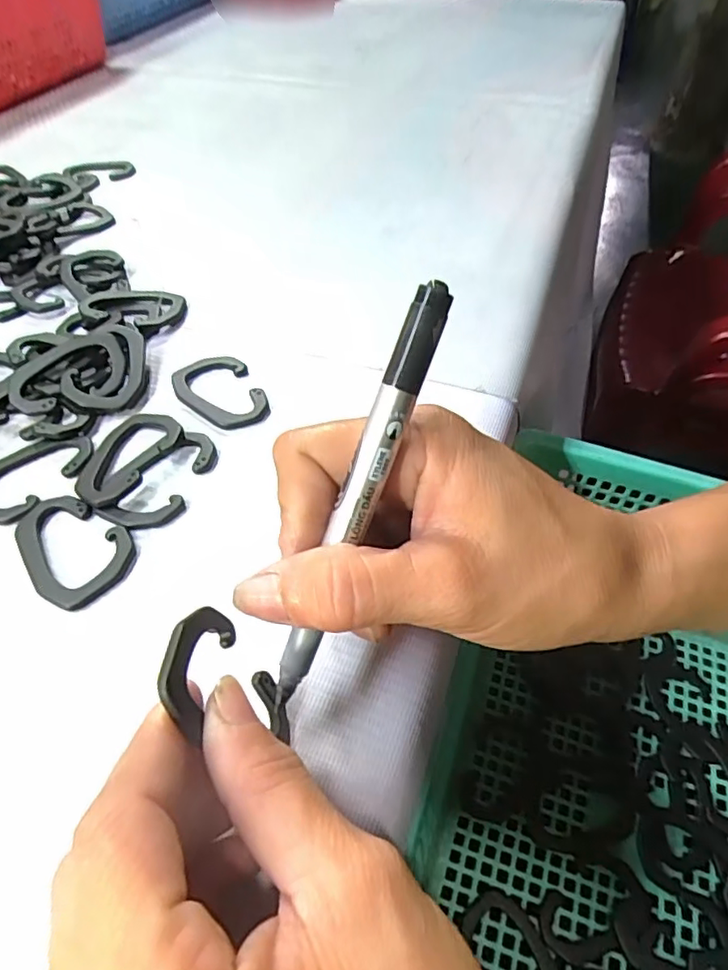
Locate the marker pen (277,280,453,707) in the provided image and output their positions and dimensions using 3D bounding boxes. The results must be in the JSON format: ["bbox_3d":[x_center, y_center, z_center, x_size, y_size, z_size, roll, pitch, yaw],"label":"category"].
[{"bbox_3d":[-0.002,0.006,0.154,0.009,0.117,0.008,26,13,22],"label":"marker pen"}]

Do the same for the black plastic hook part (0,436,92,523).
[{"bbox_3d":[-0.139,-0.006,0.243,0.033,0.004,0.051,22,54,19],"label":"black plastic hook part"}]

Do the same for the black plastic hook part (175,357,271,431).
[{"bbox_3d":[-0.067,-0.043,0.273,0.035,0.004,0.051,-23,53,-17],"label":"black plastic hook part"}]

